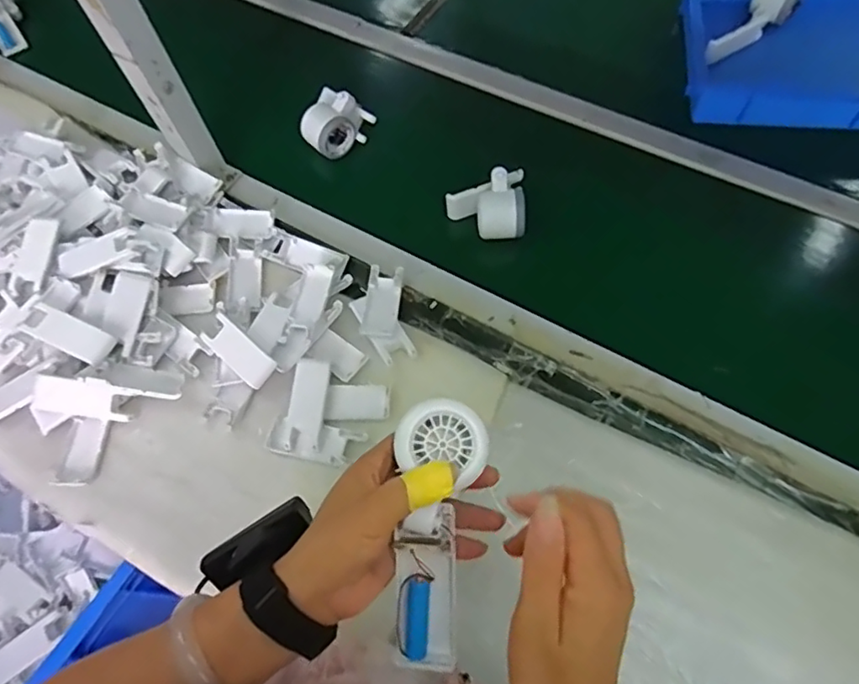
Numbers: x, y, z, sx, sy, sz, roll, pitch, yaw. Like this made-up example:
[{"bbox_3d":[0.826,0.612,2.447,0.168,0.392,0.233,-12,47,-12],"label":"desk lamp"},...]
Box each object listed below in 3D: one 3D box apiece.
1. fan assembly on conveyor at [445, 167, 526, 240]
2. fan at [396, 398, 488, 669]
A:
[{"bbox_3d":[0.069,-0.174,0.711,0.094,0.058,0.089,-1,64,3],"label":"fan assembly on conveyor"},{"bbox_3d":[0.002,0.121,0.362,0.051,0.023,0.172,7,101,7],"label":"fan"}]

